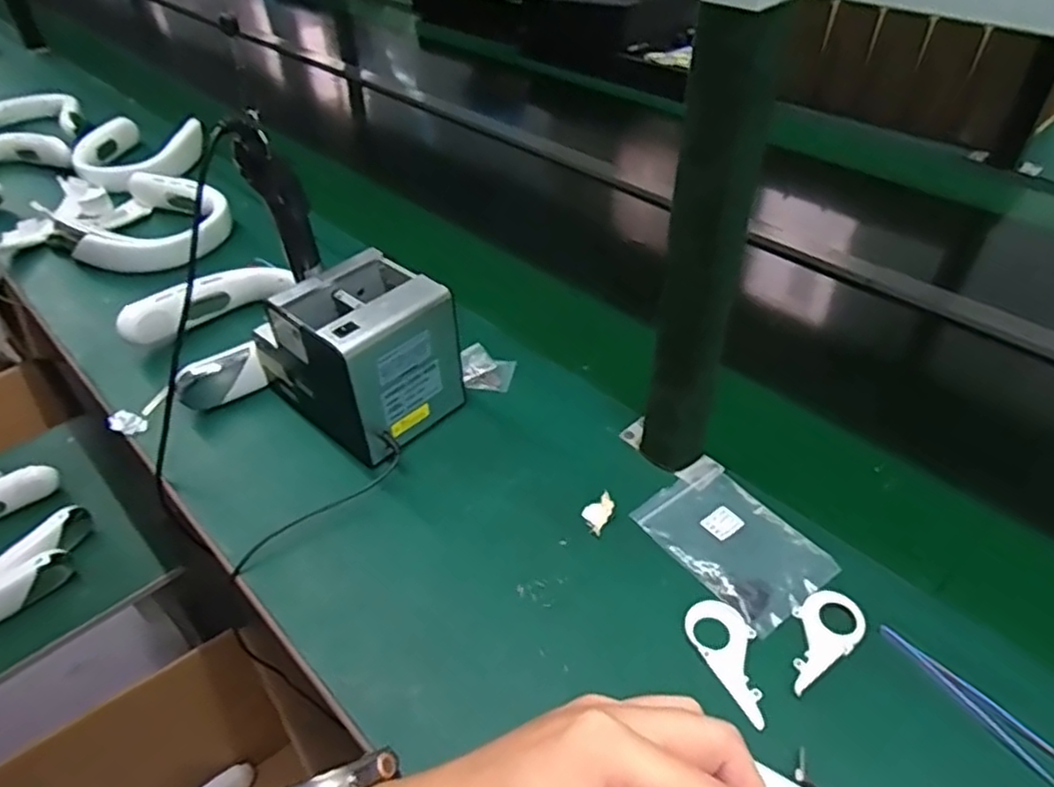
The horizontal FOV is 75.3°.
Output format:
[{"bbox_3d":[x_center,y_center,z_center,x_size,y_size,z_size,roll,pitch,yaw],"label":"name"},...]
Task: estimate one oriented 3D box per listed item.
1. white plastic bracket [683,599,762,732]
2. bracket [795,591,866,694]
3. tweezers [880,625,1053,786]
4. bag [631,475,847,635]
[{"bbox_3d":[0.157,0.196,0.512,0.047,0.004,0.094,-21,46,-19],"label":"white plastic bracket"},{"bbox_3d":[0.220,0.184,0.521,0.090,0.004,0.046,-27,49,-24],"label":"bracket"},{"bbox_3d":[0.314,0.213,0.484,0.026,0.011,0.130,-24,47,-21],"label":"tweezers"},{"bbox_3d":[0.177,0.125,0.587,0.102,0.005,0.147,-29,49,-25],"label":"bag"}]

